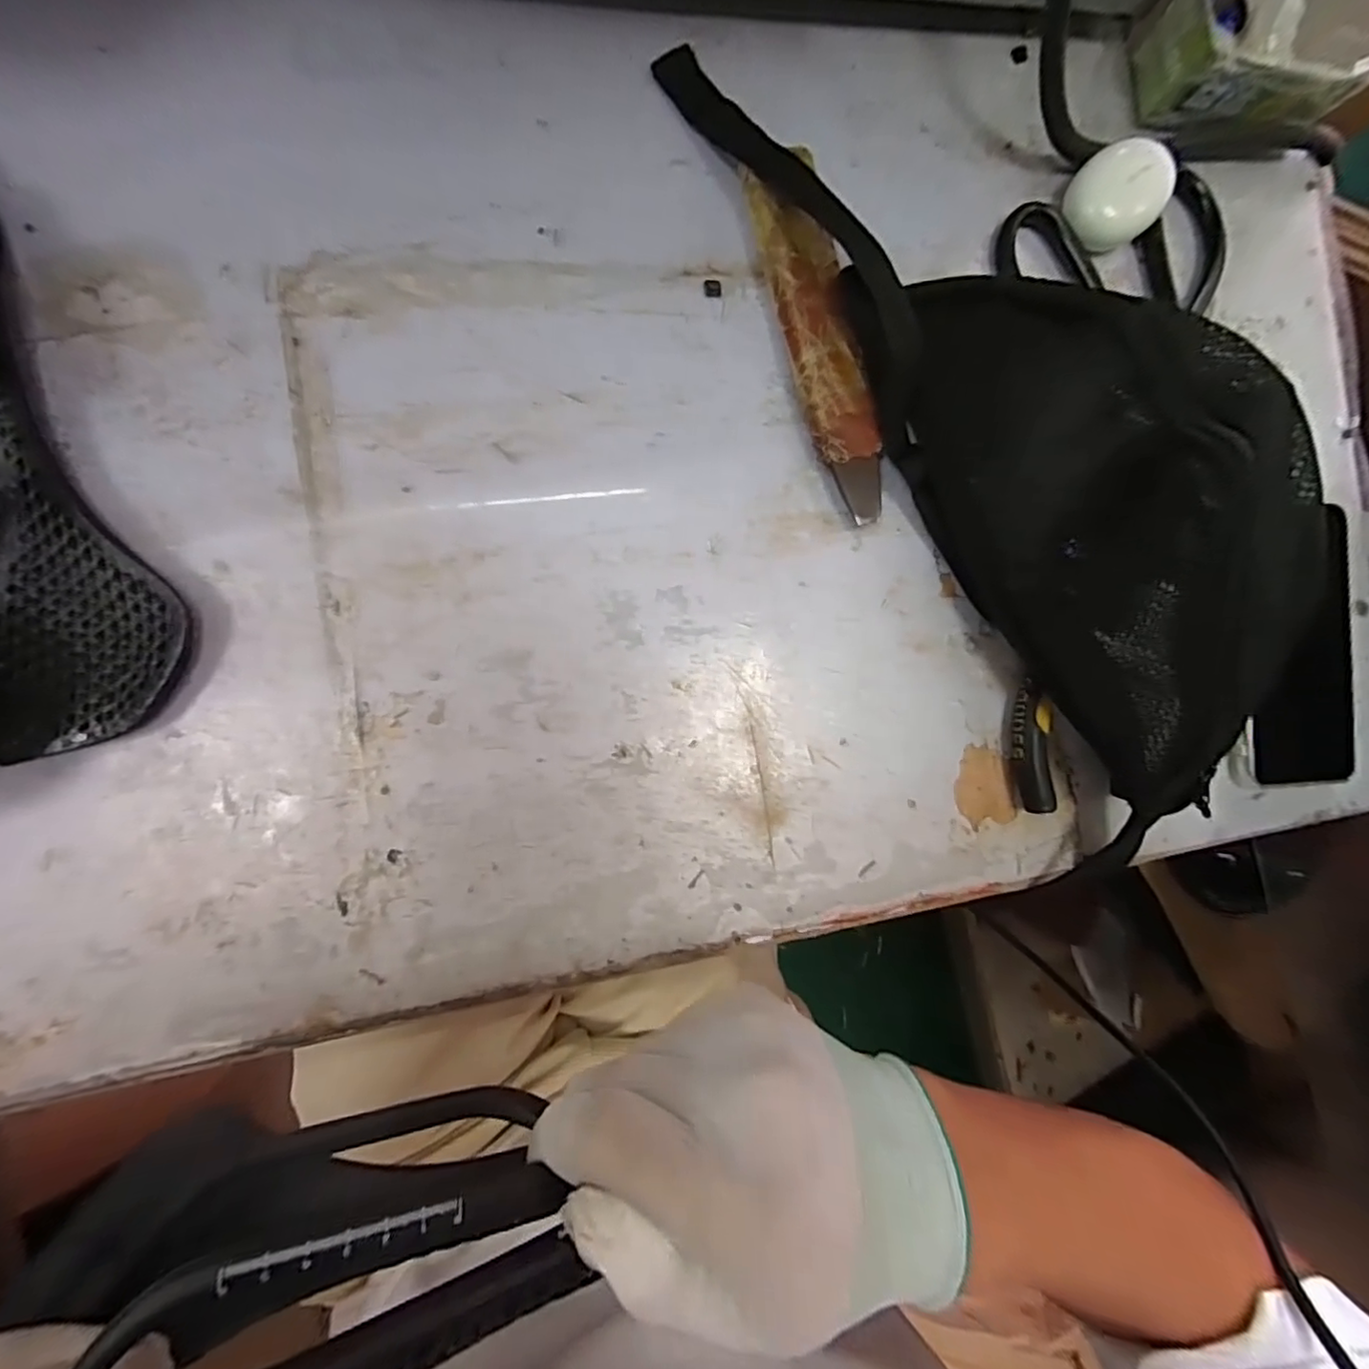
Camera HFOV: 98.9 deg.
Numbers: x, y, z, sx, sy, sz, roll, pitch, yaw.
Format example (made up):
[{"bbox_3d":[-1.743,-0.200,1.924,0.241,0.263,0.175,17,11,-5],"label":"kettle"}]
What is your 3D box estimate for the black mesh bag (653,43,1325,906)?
[{"bbox_3d":[0.158,-0.131,0.271,0.162,0.090,0.450,-23,92,-10],"label":"black mesh bag"}]

